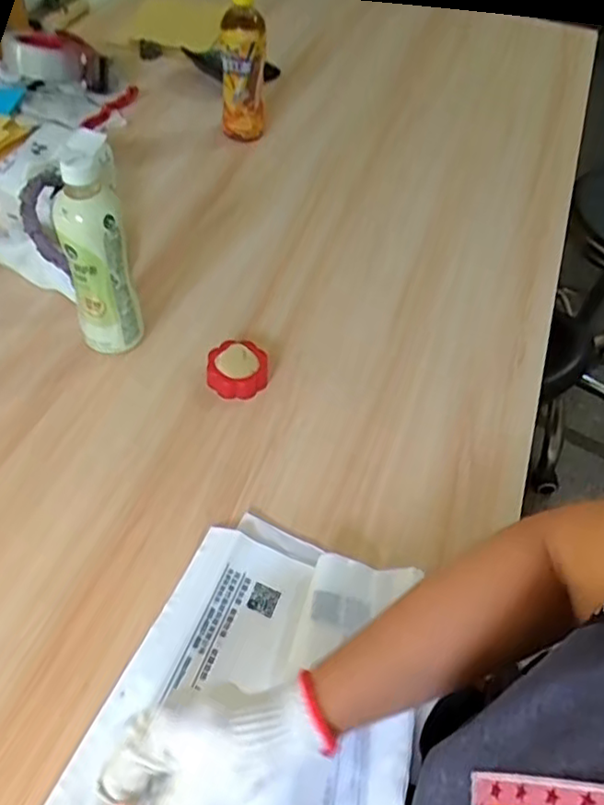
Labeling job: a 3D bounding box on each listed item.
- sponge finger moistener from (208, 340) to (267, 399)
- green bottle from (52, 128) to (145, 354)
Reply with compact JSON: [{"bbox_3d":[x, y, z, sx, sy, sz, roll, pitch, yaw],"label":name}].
[{"bbox_3d":[-0.069,-0.037,0.691,0.063,0.027,0.063,3,51,-4],"label":"sponge finger moistener"},{"bbox_3d":[-0.199,-0.136,0.627,0.065,0.216,0.052,-18,56,-19],"label":"green bottle"}]

